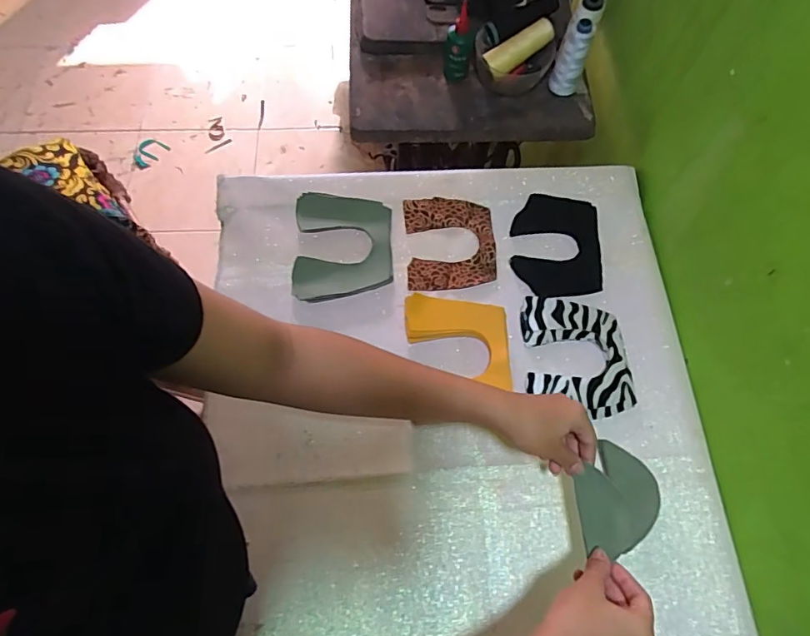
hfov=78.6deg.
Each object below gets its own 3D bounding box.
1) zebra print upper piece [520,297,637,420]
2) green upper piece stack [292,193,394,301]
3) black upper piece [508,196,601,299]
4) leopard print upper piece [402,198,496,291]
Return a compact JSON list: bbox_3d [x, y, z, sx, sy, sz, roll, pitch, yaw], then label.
[{"bbox_3d":[0.214,0.046,0.620,0.124,0.009,0.152,-2,69,1],"label":"zebra print upper piece"},{"bbox_3d":[-0.083,-0.098,0.667,0.127,0.014,0.154,-2,68,-2],"label":"green upper piece stack"},{"bbox_3d":[0.208,-0.098,0.682,0.116,0.008,0.149,3,74,3],"label":"black upper piece"},{"bbox_3d":[0.062,-0.104,0.685,0.120,0.007,0.137,-3,71,-1],"label":"leopard print upper piece"}]

